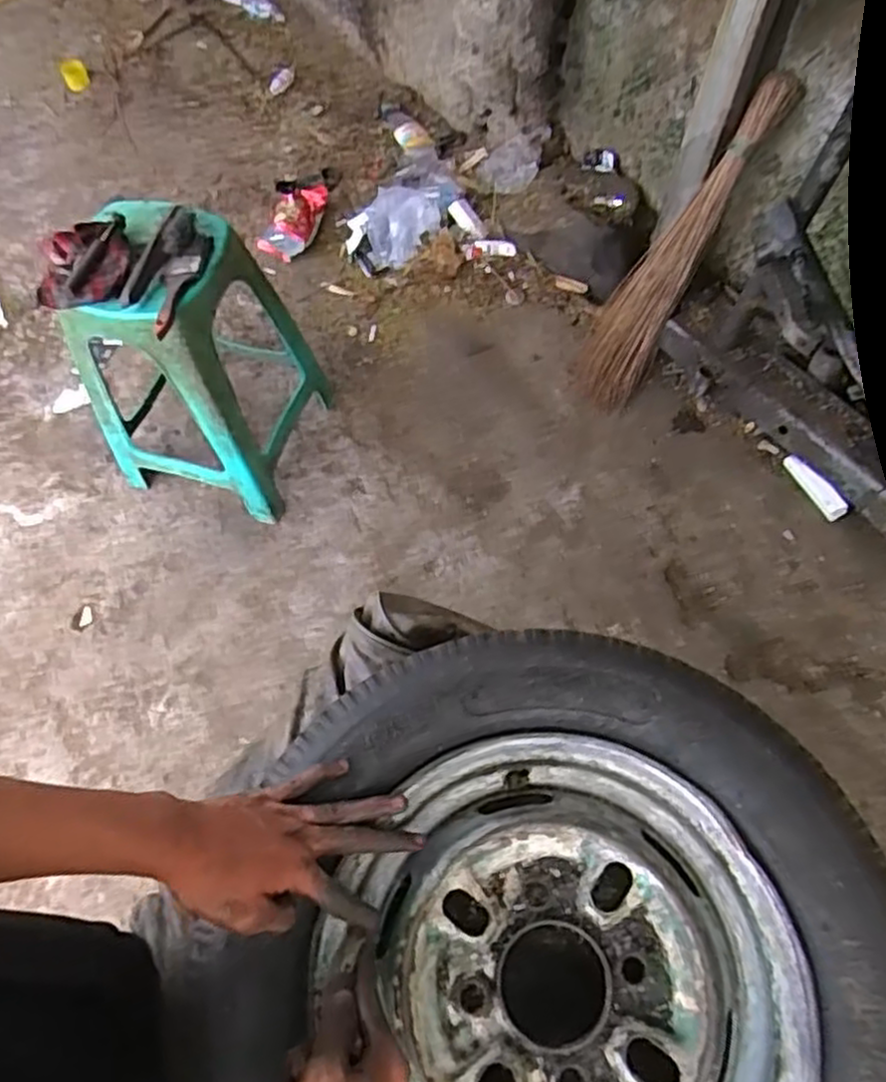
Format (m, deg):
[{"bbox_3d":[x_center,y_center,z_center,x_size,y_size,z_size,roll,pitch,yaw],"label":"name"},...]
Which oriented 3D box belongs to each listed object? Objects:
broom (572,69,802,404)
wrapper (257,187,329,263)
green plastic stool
[{"bbox_3d":[0.439,-0.557,1.424,0.158,0.630,0.092,41,31,21],"label":"broom"},{"bbox_3d":[-0.353,-0.775,1.783,0.103,0.074,0.209,22,64,11],"label":"wrapper"},{"bbox_3d":[-0.426,-0.303,1.285,0.341,0.504,0.341,16,64,10],"label":"green plastic stool"}]

